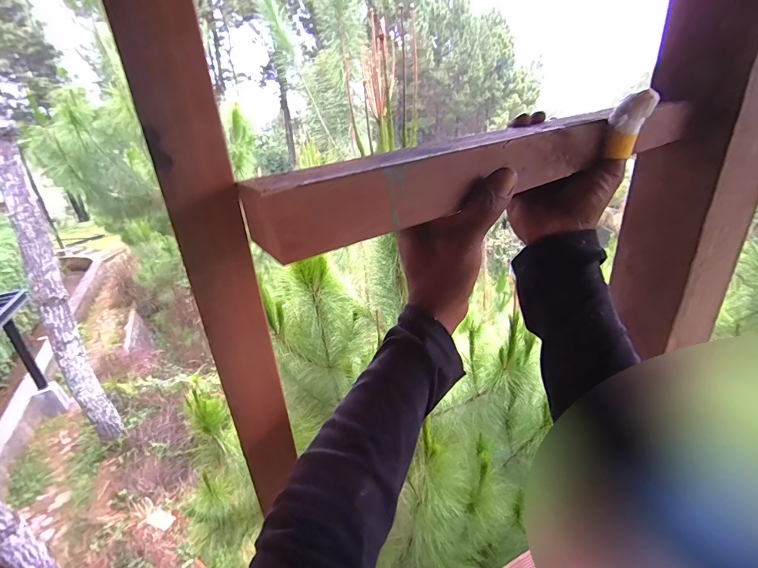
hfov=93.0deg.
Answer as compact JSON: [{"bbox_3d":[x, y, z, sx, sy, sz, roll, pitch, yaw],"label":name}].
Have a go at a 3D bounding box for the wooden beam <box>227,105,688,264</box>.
[{"bbox_3d":[0.087,-0.087,0.259,0.345,0.048,0.020,-21,29,-23],"label":"wooden beam"}]

